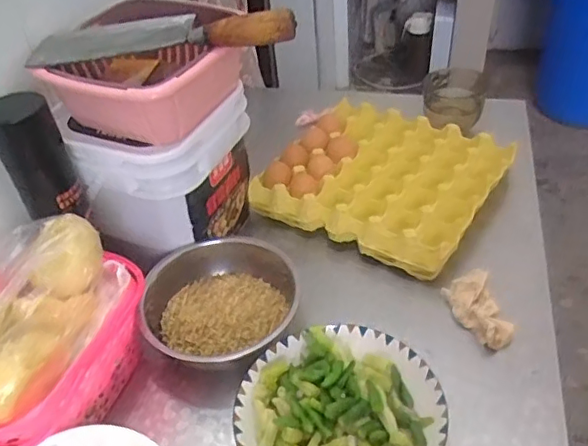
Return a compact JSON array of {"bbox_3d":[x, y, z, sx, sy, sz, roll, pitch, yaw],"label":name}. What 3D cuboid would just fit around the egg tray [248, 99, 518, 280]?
[{"bbox_3d":[0.133,-0.071,0.846,0.298,0.055,0.278,22,49,28],"label":"egg tray"}]

